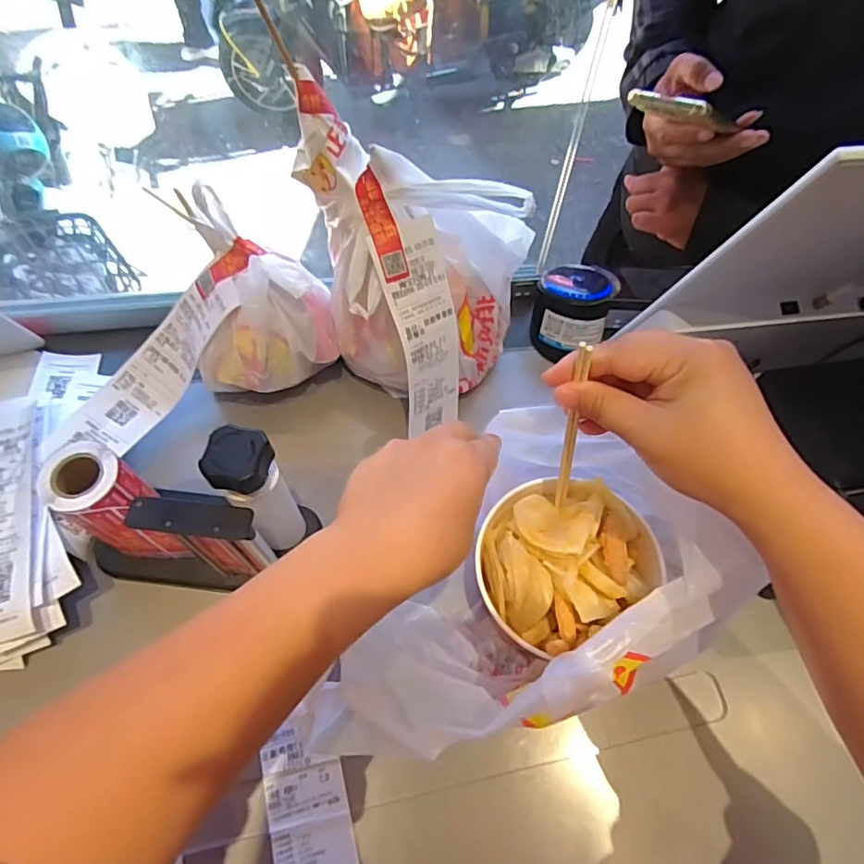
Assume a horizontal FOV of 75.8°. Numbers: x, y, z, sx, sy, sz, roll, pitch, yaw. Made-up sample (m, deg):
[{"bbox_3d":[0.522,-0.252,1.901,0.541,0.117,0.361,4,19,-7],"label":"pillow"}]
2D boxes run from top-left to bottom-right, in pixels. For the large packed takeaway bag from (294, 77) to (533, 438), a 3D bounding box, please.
[{"bbox_3d":[0.002,-0.122,0.461,0.187,0.217,0.146,-5,62,-5],"label":"large packed takeaway bag"}]

